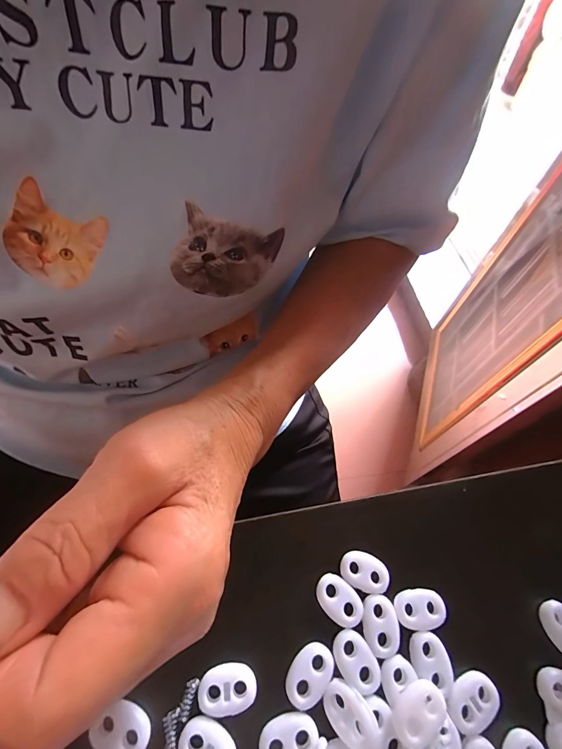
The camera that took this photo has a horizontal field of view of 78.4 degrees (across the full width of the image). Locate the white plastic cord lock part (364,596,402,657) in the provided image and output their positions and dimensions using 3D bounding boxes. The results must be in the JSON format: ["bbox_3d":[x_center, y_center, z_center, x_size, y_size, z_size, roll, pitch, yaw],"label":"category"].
[{"bbox_3d":[0.044,0.110,0.151,0.015,0.004,0.022,1,58,-4],"label":"white plastic cord lock part"}]

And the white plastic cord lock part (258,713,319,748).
[{"bbox_3d":[0.003,0.140,0.131,0.022,0.004,0.015,-10,60,-10],"label":"white plastic cord lock part"}]

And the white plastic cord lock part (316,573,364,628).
[{"bbox_3d":[0.026,0.102,0.155,0.022,0.004,0.015,37,63,17],"label":"white plastic cord lock part"}]

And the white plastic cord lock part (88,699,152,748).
[{"bbox_3d":[-0.060,0.134,0.129,0.021,0.004,0.015,24,60,10],"label":"white plastic cord lock part"}]

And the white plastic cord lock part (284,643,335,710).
[{"bbox_3d":[0.012,0.123,0.142,0.015,0.004,0.022,32,61,15],"label":"white plastic cord lock part"}]

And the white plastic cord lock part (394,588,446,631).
[{"bbox_3d":[0.063,0.106,0.155,0.022,0.004,0.015,-3,59,-6],"label":"white plastic cord lock part"}]

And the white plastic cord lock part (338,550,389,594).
[{"bbox_3d":[0.039,0.092,0.160,0.022,0.004,0.015,15,58,5],"label":"white plastic cord lock part"}]

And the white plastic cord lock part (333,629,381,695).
[{"bbox_3d":[0.032,0.120,0.144,0.015,0.004,0.022,-28,64,-20],"label":"white plastic cord lock part"}]

